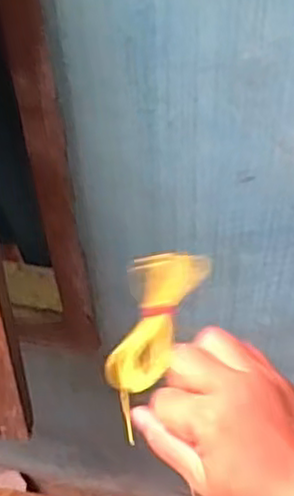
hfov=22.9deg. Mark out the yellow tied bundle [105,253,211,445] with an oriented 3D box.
[{"bbox_3d":[-0.002,0.057,0.466,0.042,0.018,0.120,21,90,17],"label":"yellow tied bundle"}]

